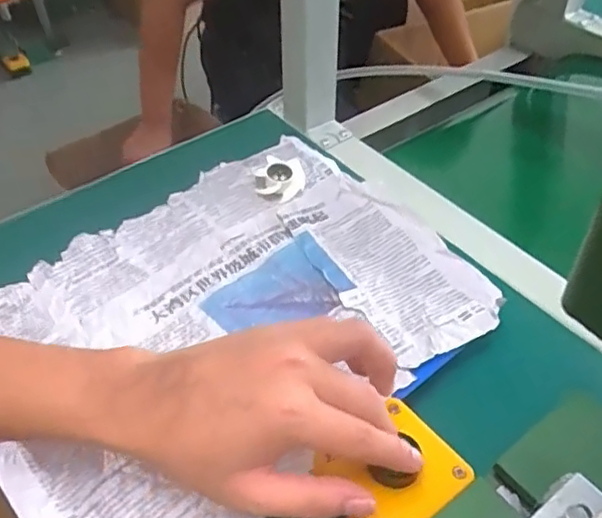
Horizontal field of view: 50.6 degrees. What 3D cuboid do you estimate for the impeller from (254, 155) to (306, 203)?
[{"bbox_3d":[-0.018,-0.072,0.560,0.043,0.017,0.043,0,45,1],"label":"impeller"}]

